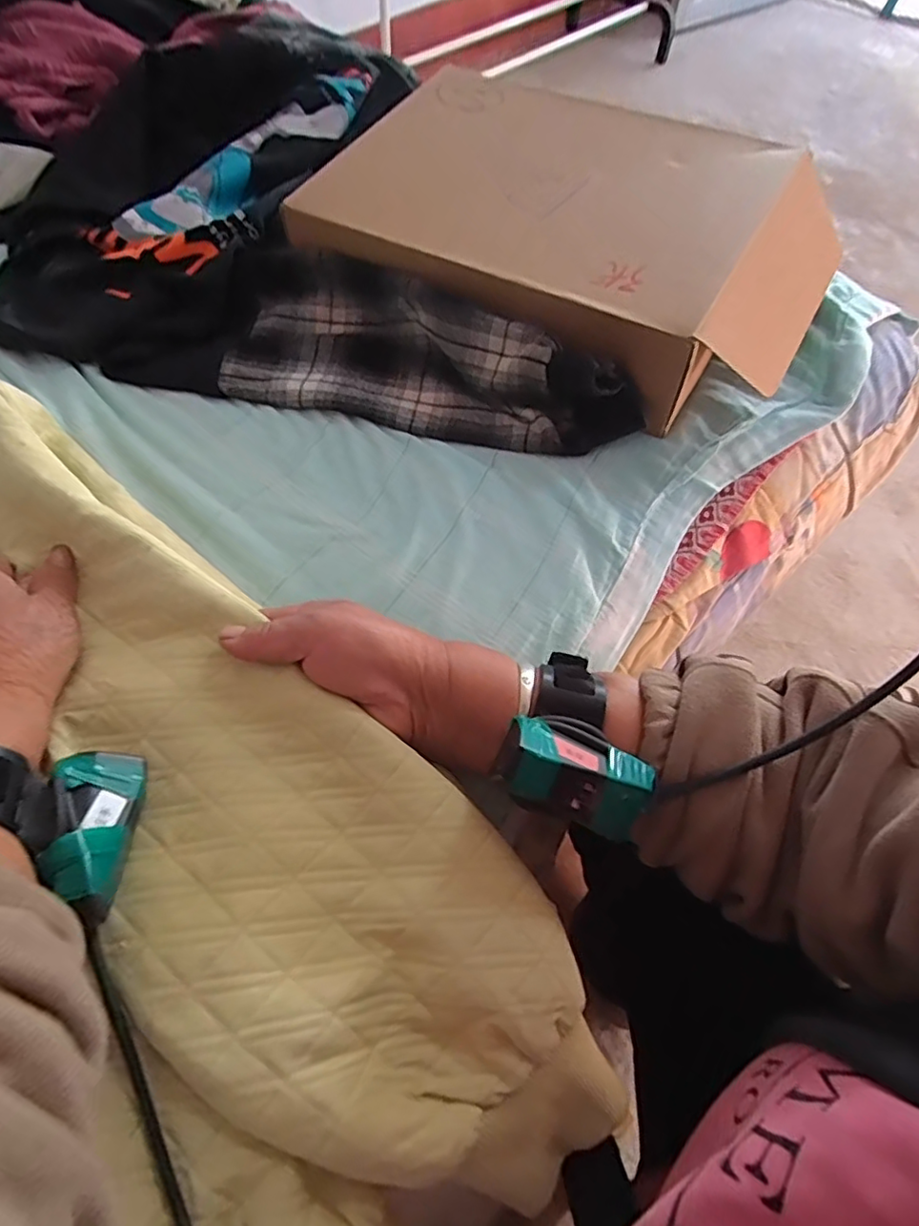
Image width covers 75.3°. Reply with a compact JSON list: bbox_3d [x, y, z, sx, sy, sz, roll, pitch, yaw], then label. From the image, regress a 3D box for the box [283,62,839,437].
[{"bbox_3d":[0.088,-0.319,0.488,0.401,0.090,0.246,31,63,14],"label":"box"}]

